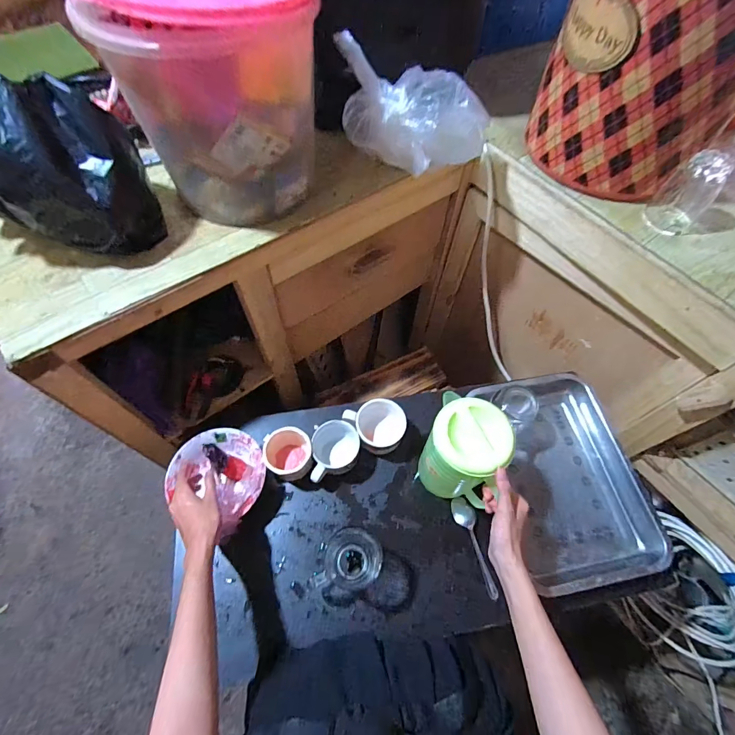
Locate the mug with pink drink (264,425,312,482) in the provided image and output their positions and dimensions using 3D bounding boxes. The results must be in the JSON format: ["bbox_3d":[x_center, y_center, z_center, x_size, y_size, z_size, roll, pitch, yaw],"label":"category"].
[{"bbox_3d":[-0.131,0.145,0.644,0.073,0.069,0.074,0,62,0],"label":"mug with pink drink"}]

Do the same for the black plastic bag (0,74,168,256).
[{"bbox_3d":[-0.406,-0.248,0.481,0.227,0.167,0.178,27,65,13],"label":"black plastic bag"}]

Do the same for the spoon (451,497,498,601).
[{"bbox_3d":[0.174,0.291,0.630,0.033,0.017,0.153,-10,63,-6],"label":"spoon"}]

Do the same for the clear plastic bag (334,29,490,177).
[{"bbox_3d":[0.073,-0.368,0.566,0.223,0.136,0.105,0,62,0],"label":"clear plastic bag"}]

